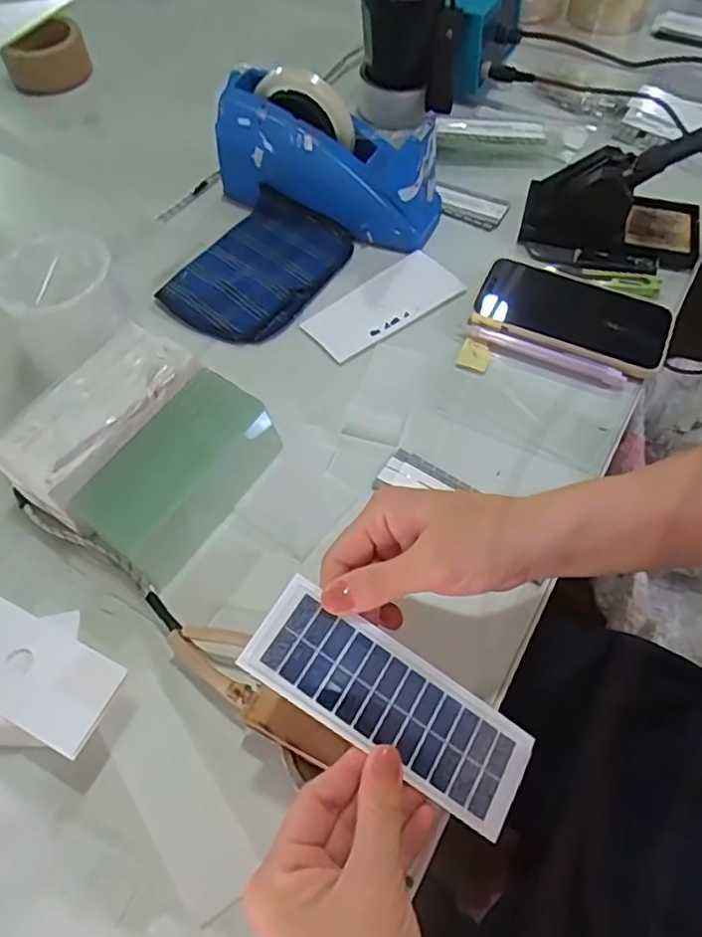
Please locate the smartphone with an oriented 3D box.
[{"bbox_3d":[0.187,-0.130,0.543,0.160,0.014,0.083,21,61,13],"label":"smartphone"}]

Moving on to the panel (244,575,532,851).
[{"bbox_3d":[0.019,0.111,0.304,0.142,0.004,0.051,33,64,1],"label":"panel"}]

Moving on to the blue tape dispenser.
[{"bbox_3d":[-0.019,-0.278,0.583,0.216,0.127,0.063,24,61,-1],"label":"blue tape dispenser"}]

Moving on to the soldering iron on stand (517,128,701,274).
[{"bbox_3d":[0.255,-0.248,0.539,0.190,0.127,0.084,10,60,7],"label":"soldering iron on stand"}]

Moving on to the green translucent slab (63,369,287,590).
[{"bbox_3d":[-0.116,0.002,0.448,0.073,0.049,0.137,30,64,17],"label":"green translucent slab"}]

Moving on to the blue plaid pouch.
[{"bbox_3d":[-0.083,-0.182,0.578,0.115,0.017,0.160,29,65,15],"label":"blue plaid pouch"}]

